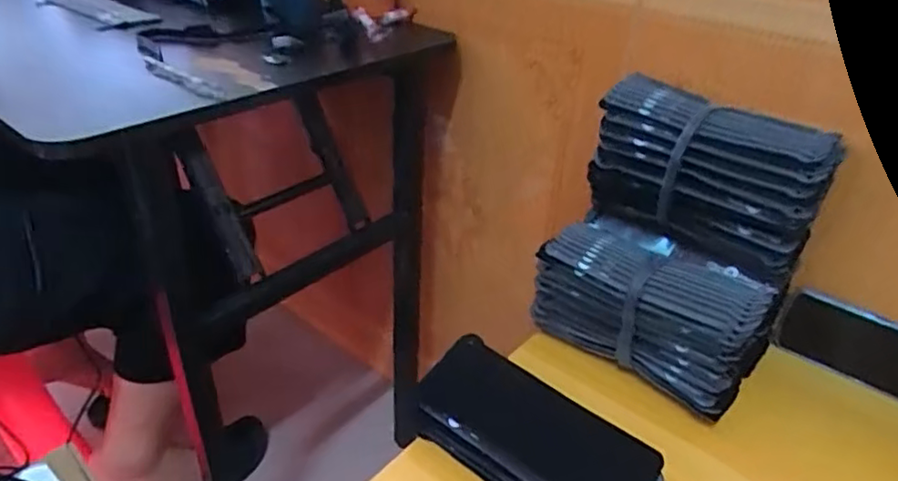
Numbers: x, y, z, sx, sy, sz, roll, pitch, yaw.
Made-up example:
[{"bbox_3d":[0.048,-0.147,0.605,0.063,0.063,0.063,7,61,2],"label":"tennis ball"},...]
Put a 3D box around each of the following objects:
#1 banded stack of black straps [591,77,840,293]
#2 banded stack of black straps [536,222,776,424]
[{"bbox_3d":[0.242,-0.062,0.583,0.209,0.136,0.061,27,40,34],"label":"banded stack of black straps"},{"bbox_3d":[0.198,0.065,0.604,0.209,0.126,0.108,23,38,30],"label":"banded stack of black straps"}]

